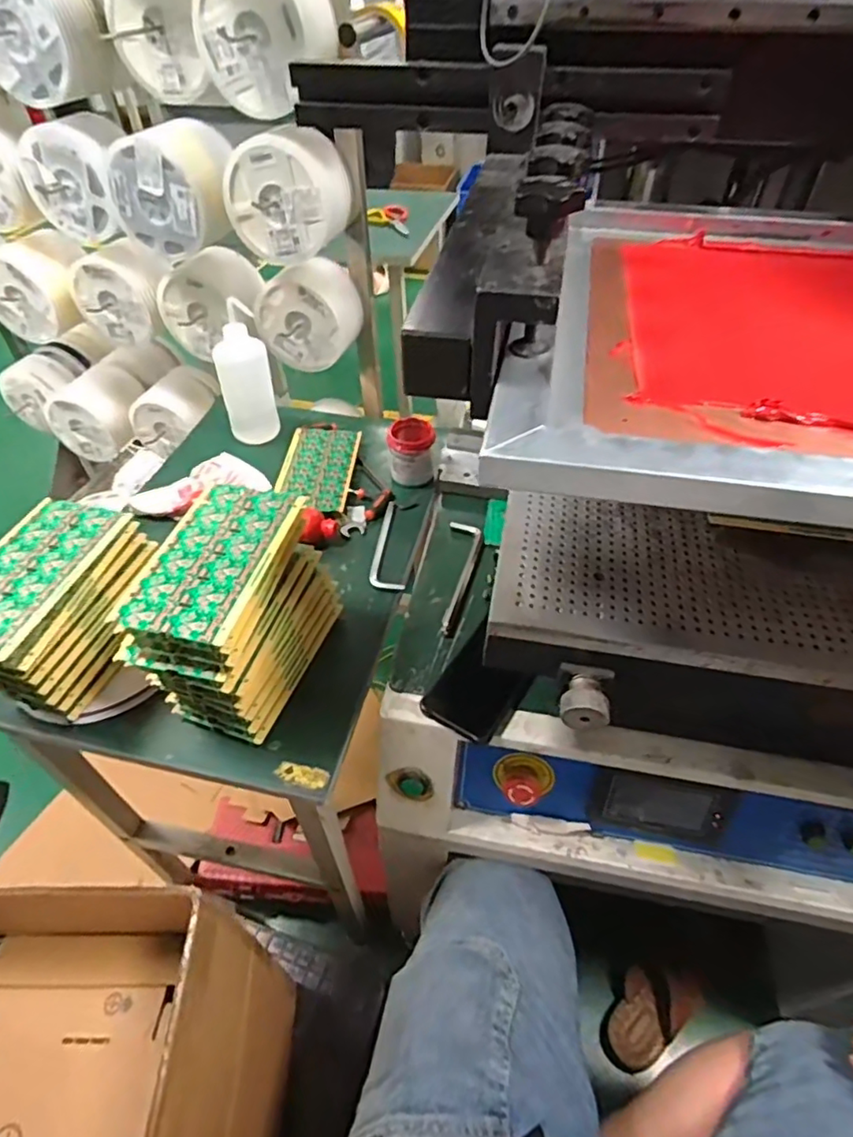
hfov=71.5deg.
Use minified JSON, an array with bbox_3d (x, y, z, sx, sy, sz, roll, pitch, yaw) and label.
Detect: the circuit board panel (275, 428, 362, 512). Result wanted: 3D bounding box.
[{"bbox_3d":[-0.150,-0.141,0.826,0.096,0.009,0.174,4,47,1],"label":"circuit board panel"}]

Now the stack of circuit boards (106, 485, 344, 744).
[{"bbox_3d":[-0.175,0.045,0.567,0.105,0.177,0.189,12,50,14],"label":"stack of circuit boards"}]

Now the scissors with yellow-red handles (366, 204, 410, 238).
[{"bbox_3d":[-0.088,-0.866,1.459,0.127,0.063,0.008,28,14,15],"label":"scissors with yellow-red handles"}]

